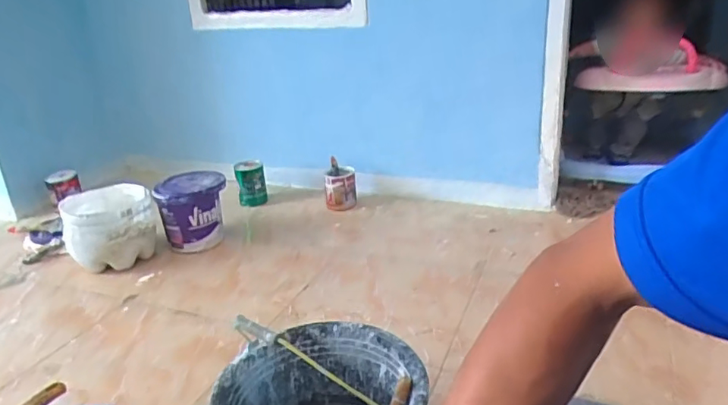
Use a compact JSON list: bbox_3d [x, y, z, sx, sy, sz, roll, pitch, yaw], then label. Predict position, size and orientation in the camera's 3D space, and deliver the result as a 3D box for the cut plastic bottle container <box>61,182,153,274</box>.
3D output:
[{"bbox_3d":[-0.709,0.073,1.526,0.238,0.171,0.324,-14,24,-24],"label":"cut plastic bottle container"}]

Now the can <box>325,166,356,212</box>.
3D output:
[{"bbox_3d":[-0.078,-0.041,1.761,0.105,0.137,0.103,-4,22,-1],"label":"can"}]

